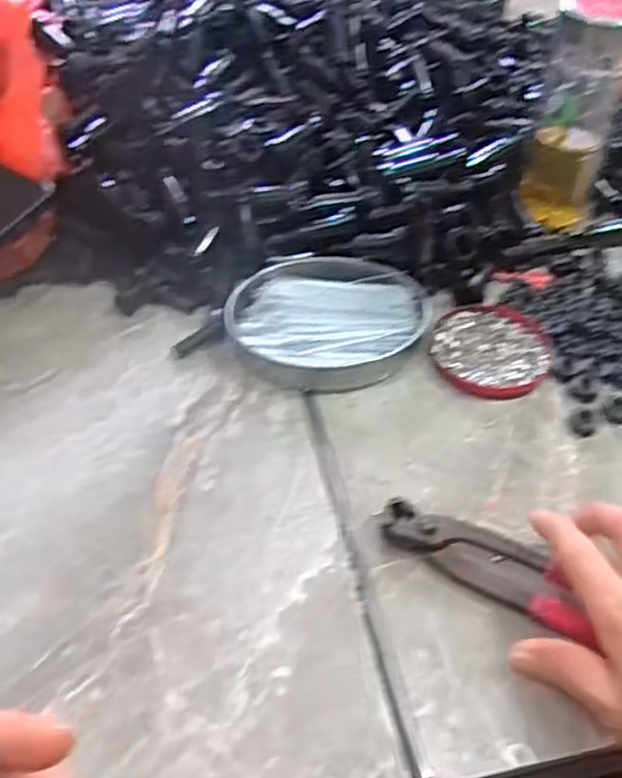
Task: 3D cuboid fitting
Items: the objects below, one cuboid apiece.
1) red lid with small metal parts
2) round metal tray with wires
[{"bbox_3d":[0.125,-0.028,0.528,0.082,0.007,0.080,1,48,-1],"label":"red lid with small metal parts"},{"bbox_3d":[0.012,-0.050,0.535,0.135,0.023,0.106,-9,49,-10],"label":"round metal tray with wires"}]

